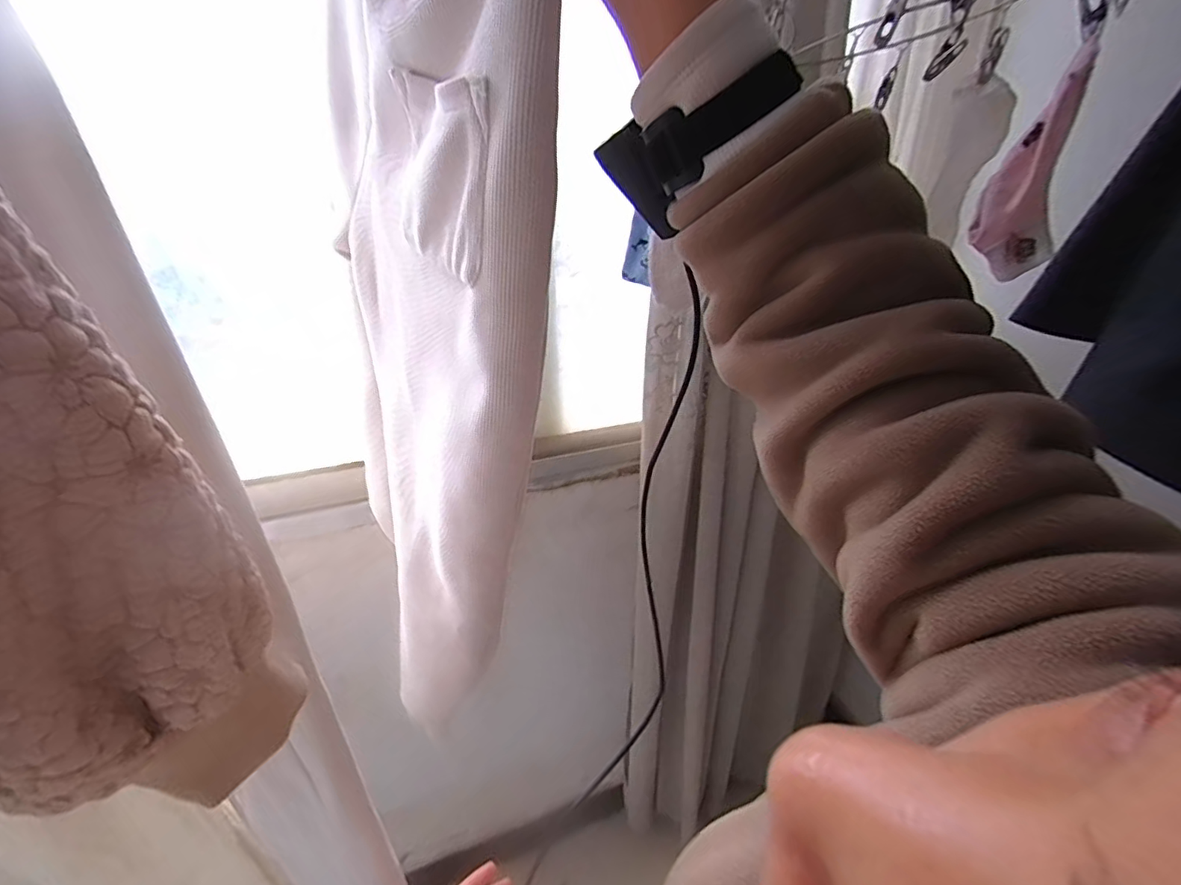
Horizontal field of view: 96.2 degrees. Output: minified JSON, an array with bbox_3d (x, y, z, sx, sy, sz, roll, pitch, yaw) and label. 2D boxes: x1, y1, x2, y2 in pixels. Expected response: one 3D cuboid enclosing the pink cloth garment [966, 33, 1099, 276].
[{"bbox_3d":[0.424,-0.259,0.509,0.070,0.188,0.053,15,30,30],"label":"pink cloth garment"}]

